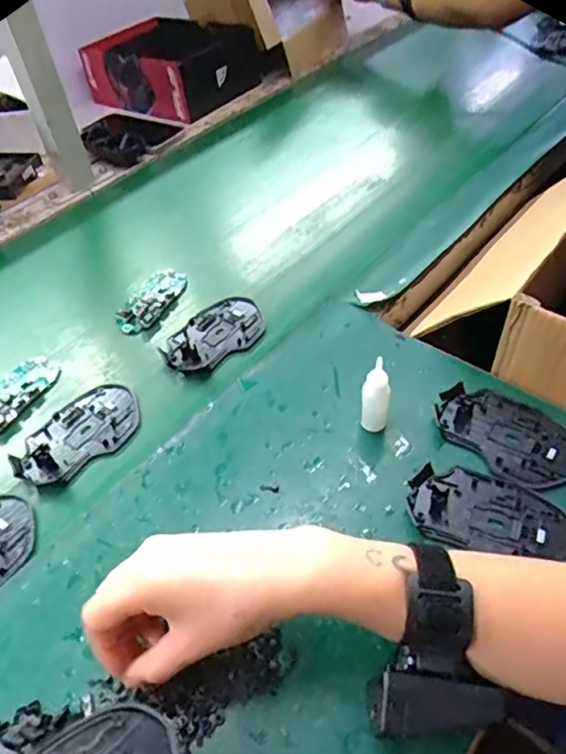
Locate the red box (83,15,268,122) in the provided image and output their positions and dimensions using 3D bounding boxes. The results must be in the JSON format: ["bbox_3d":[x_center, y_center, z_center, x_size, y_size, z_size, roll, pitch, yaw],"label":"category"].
[{"bbox_3d":[-0.181,-0.503,0.933,0.247,0.101,0.179,31,57,29],"label":"red box"}]

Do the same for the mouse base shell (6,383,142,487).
[{"bbox_3d":[-0.178,0.050,0.501,0.112,0.009,0.070,-35,54,-24],"label":"mouse base shell"}]

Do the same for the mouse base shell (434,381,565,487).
[{"bbox_3d":[0.183,0.044,0.464,0.114,0.008,0.070,32,58,30],"label":"mouse base shell"}]

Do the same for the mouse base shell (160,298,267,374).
[{"bbox_3d":[-0.068,-0.043,0.574,0.070,0.009,0.112,34,59,30],"label":"mouse base shell"}]

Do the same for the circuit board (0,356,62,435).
[{"bbox_3d":[-0.253,0.016,0.535,0.045,0.007,0.092,21,53,23],"label":"circuit board"}]

